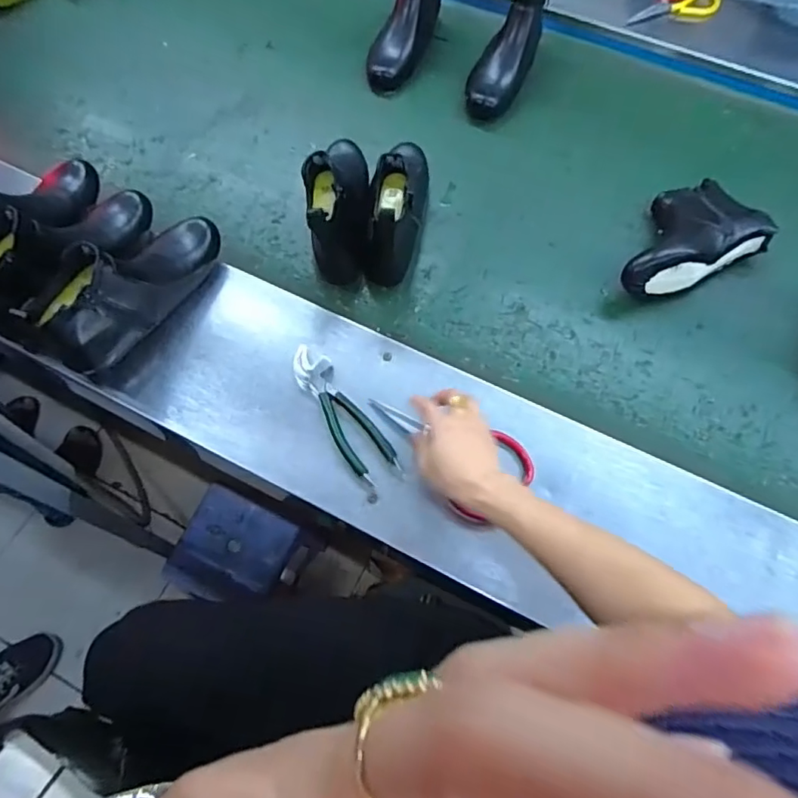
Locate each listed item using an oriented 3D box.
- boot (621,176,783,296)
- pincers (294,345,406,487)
[{"bbox_3d":[0.395,-0.236,0.764,0.227,0.076,0.147,-27,69,-12],"label":"boot"},{"bbox_3d":[-0.069,0.017,0.644,0.051,0.018,0.197,-32,70,-14],"label":"pincers"}]

